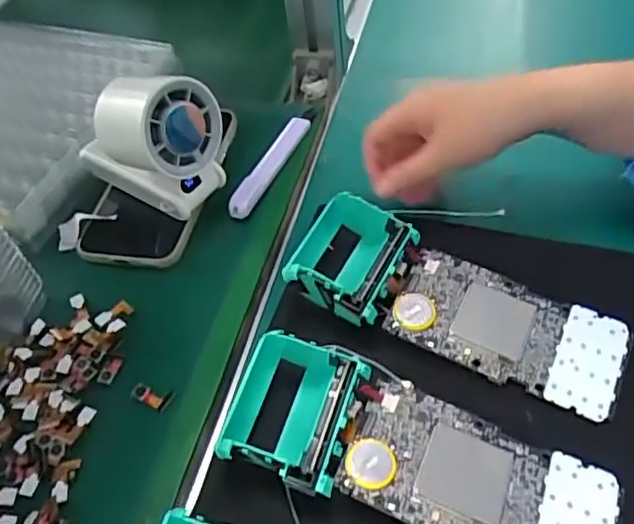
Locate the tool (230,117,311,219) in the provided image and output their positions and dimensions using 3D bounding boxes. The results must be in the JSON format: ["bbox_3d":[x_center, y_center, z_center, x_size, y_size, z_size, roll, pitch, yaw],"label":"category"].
[{"bbox_3d":[-0.034,-0.073,0.448,0.017,0.007,0.107,28,56,2],"label":"tool"}]

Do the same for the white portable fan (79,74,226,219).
[{"bbox_3d":[-0.116,-0.082,0.405,0.100,0.097,0.053,26,58,23],"label":"white portable fan"}]

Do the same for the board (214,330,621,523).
[{"bbox_3d":[0.048,0.093,0.298,0.192,0.030,0.072,15,54,16],"label":"board"}]

